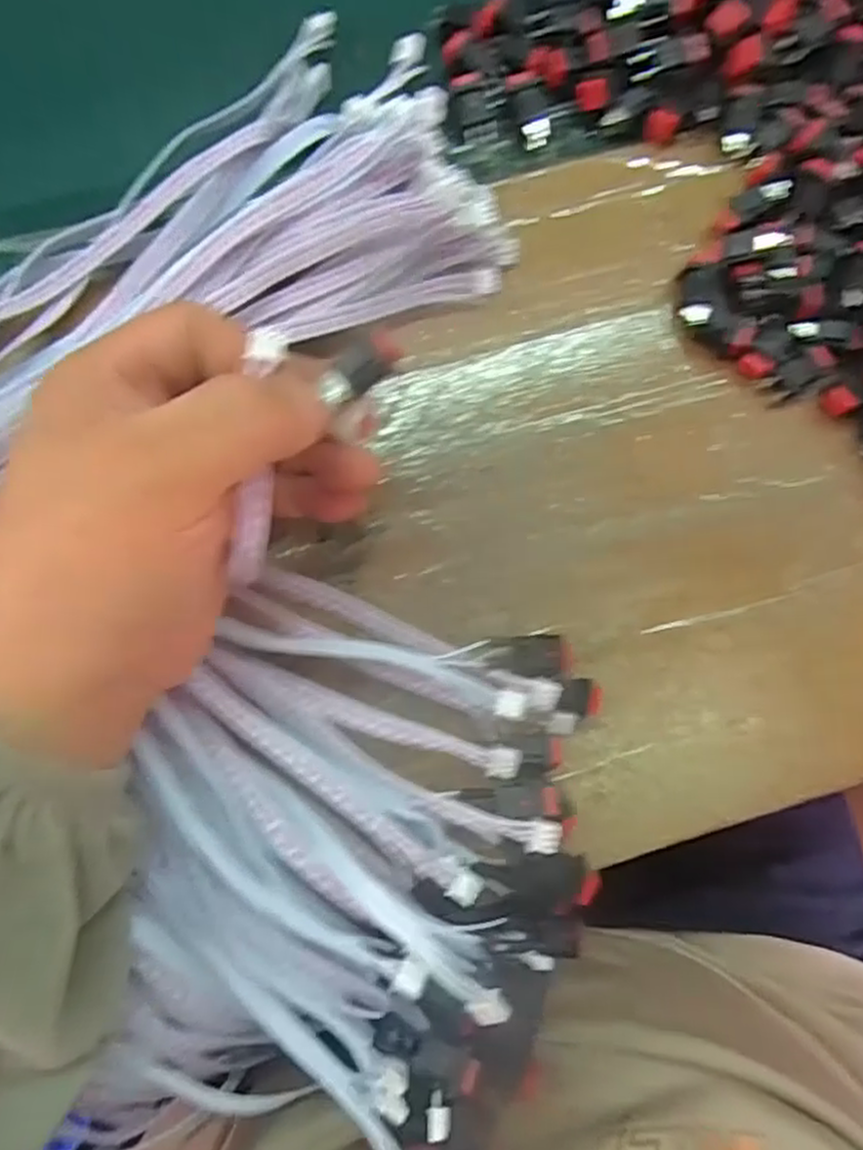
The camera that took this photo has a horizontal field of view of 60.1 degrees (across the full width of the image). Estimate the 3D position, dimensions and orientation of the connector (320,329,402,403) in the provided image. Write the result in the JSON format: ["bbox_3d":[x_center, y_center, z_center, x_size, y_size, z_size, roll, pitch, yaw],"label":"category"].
[{"bbox_3d":[-0.020,-0.060,0.217,0.024,0.010,0.011,-34,90,14],"label":"connector"}]

